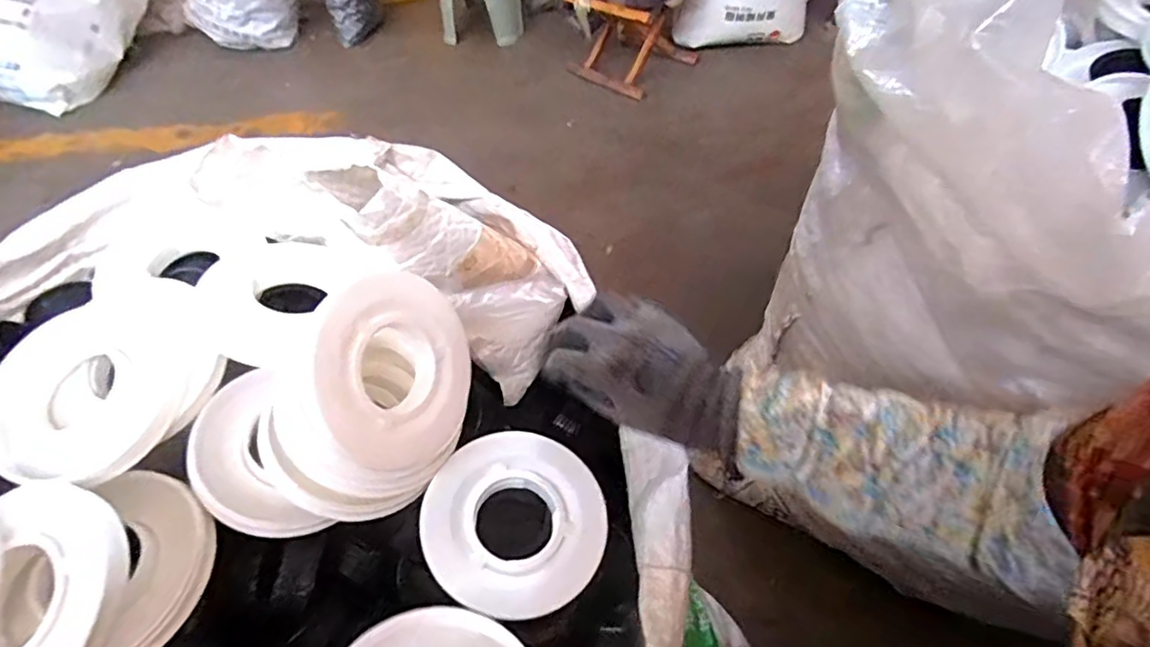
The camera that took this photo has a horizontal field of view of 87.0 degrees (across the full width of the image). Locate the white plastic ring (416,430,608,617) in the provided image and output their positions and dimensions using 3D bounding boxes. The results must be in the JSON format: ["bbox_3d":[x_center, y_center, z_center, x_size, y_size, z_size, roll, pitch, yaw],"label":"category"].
[{"bbox_3d":[-0.043,0.141,0.438,0.127,0.009,0.126,7,54,-10],"label":"white plastic ring"}]

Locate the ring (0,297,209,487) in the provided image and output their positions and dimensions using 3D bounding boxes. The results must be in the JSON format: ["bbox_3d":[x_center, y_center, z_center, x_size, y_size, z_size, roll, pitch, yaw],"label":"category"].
[{"bbox_3d":[-0.348,0.043,0.433,0.155,0.018,0.132,24,57,24],"label":"ring"}]

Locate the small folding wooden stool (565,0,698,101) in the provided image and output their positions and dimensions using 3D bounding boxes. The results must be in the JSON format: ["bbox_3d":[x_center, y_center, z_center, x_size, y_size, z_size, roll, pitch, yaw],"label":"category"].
[{"bbox_3d":[0.166,-0.880,1.769,0.284,0.307,0.291,-38,56,-23],"label":"small folding wooden stool"}]

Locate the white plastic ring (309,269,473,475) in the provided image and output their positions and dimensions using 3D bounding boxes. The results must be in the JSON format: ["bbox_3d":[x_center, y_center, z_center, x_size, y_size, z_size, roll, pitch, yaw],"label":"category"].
[{"bbox_3d":[-0.124,0.032,0.418,0.028,0.127,0.125,-5,36,37],"label":"white plastic ring"}]

